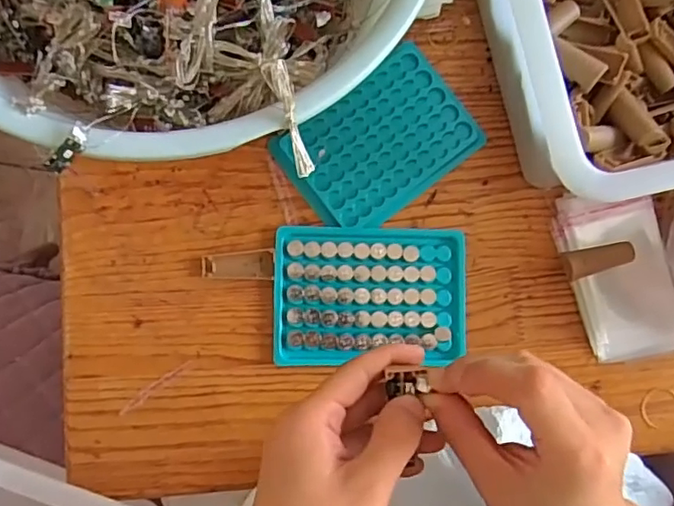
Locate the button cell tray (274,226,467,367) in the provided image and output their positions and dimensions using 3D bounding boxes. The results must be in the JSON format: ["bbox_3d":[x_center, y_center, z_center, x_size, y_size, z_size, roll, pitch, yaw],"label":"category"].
[{"bbox_3d":[0.023,0.030,0.406,0.132,0.009,0.094,1,85,-4],"label":"button cell tray"}]

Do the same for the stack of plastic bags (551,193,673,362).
[{"bbox_3d":[0.203,0.016,0.416,0.070,0.014,0.124,-16,86,-6],"label":"stack of plastic bags"}]

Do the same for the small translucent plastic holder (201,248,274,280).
[{"bbox_3d":[-0.068,0.008,0.402,0.049,0.008,0.020,0,85,-4],"label":"small translucent plastic holder"}]

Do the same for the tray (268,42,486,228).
[{"bbox_3d":[0.032,-0.078,0.415,0.128,0.006,0.091,-38,89,-6],"label":"tray"}]

